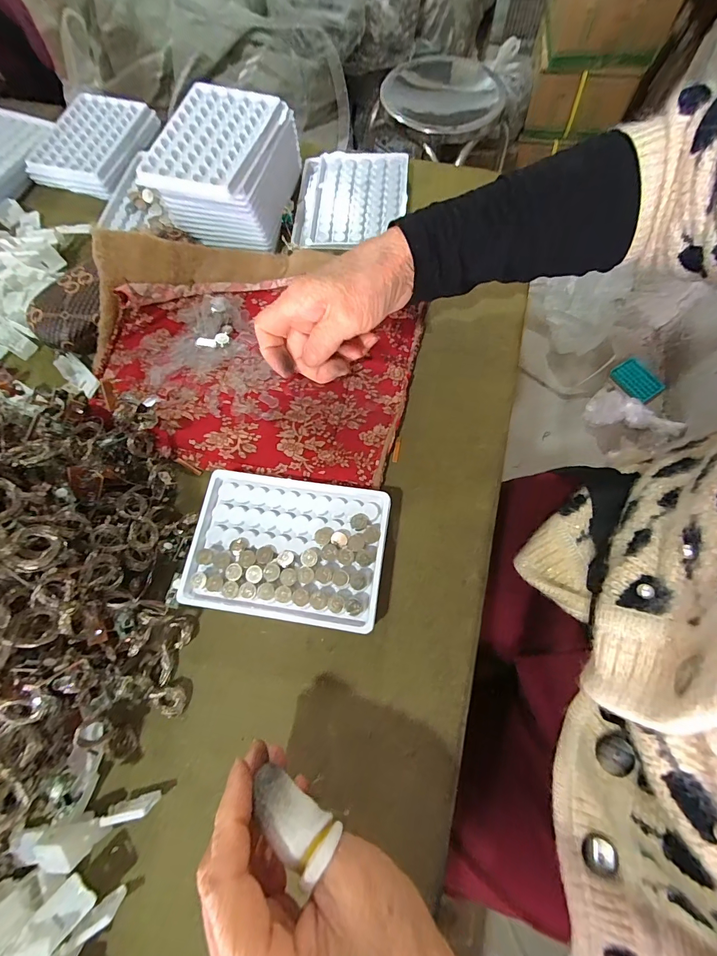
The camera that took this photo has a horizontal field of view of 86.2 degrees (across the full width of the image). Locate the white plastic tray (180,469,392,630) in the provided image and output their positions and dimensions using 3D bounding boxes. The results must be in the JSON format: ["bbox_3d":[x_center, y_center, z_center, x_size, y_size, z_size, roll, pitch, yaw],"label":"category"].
[{"bbox_3d":[-0.049,0.047,0.267,0.130,0.018,0.093,8,70,4],"label":"white plastic tray"}]

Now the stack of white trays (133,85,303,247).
[{"bbox_3d":[-0.120,-0.289,0.360,0.105,0.063,0.131,11,71,5],"label":"stack of white trays"}]

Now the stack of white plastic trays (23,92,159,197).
[{"bbox_3d":[-0.294,-0.371,0.424,0.097,0.020,0.127,12,71,5],"label":"stack of white plastic trays"}]

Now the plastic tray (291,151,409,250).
[{"bbox_3d":[-0.006,-0.282,0.389,0.109,0.015,0.131,2,70,2],"label":"plastic tray"}]

